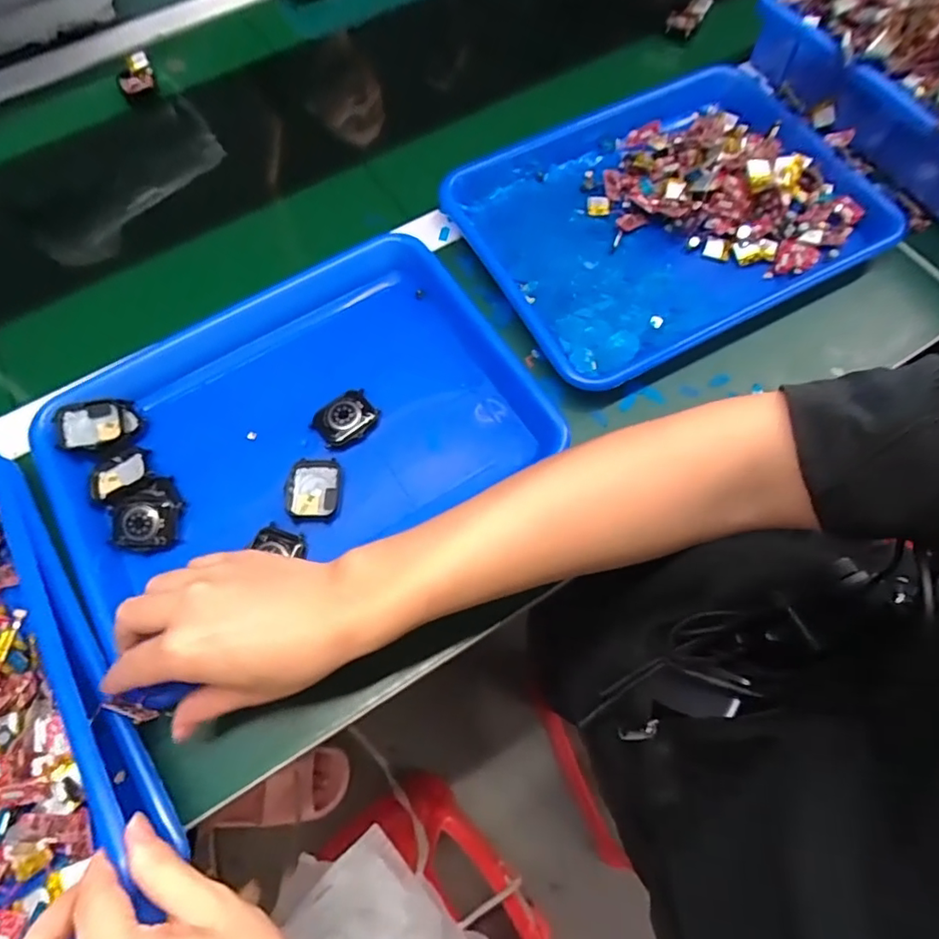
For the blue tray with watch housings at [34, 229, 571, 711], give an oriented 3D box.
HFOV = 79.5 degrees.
[{"bbox_3d":[-0.129,-0.030,0.427,0.338,0.041,0.234,-31,70,-11],"label":"blue tray with watch housings"}]

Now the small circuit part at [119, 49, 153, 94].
[{"bbox_3d":[-0.360,-0.425,0.607,0.035,0.014,0.046,-20,69,-7],"label":"small circuit part"}]

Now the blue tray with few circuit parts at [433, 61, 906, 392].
[{"bbox_3d":[0.175,-0.233,0.501,0.347,0.047,0.264,-25,69,-9],"label":"blue tray with few circuit parts"}]

